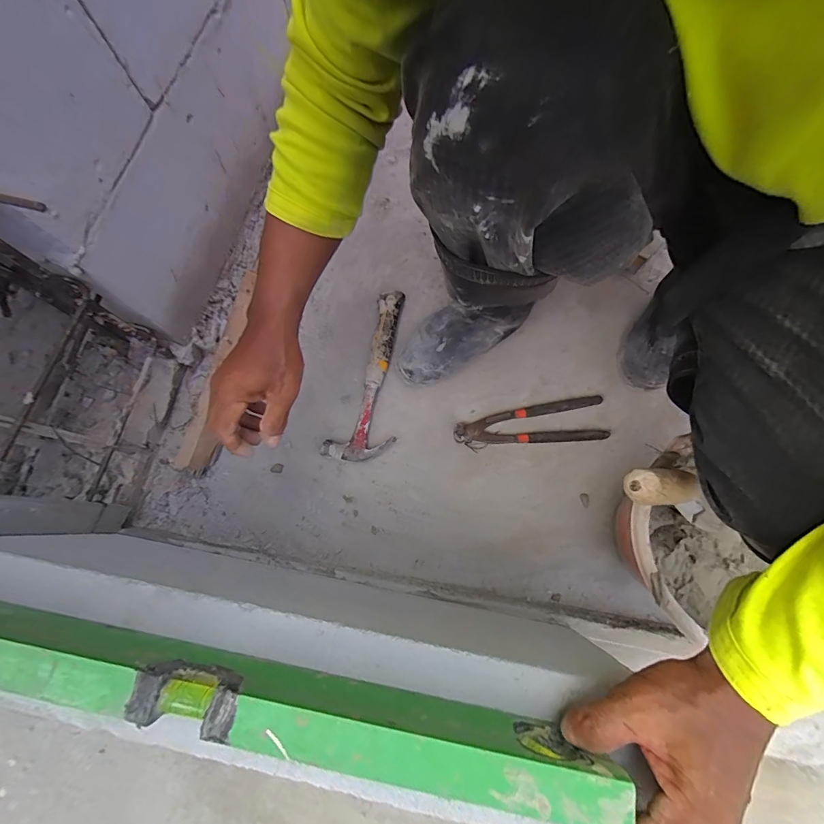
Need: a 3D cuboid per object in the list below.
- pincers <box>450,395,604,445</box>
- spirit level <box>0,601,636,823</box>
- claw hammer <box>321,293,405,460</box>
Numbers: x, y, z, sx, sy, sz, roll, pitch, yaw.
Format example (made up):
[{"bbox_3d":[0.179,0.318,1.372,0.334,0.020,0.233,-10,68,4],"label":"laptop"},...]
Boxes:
[{"bbox_3d":[0.172,0.017,0.562,0.217,0.017,0.064,-5,73,1],"label":"pincers"},{"bbox_3d":[-0.135,0.177,0.246,0.503,0.054,0.026,9,73,6],"label":"spirit level"},{"bbox_3d":[-0.047,-0.052,0.580,0.088,0.034,0.269,16,74,7],"label":"claw hammer"}]

